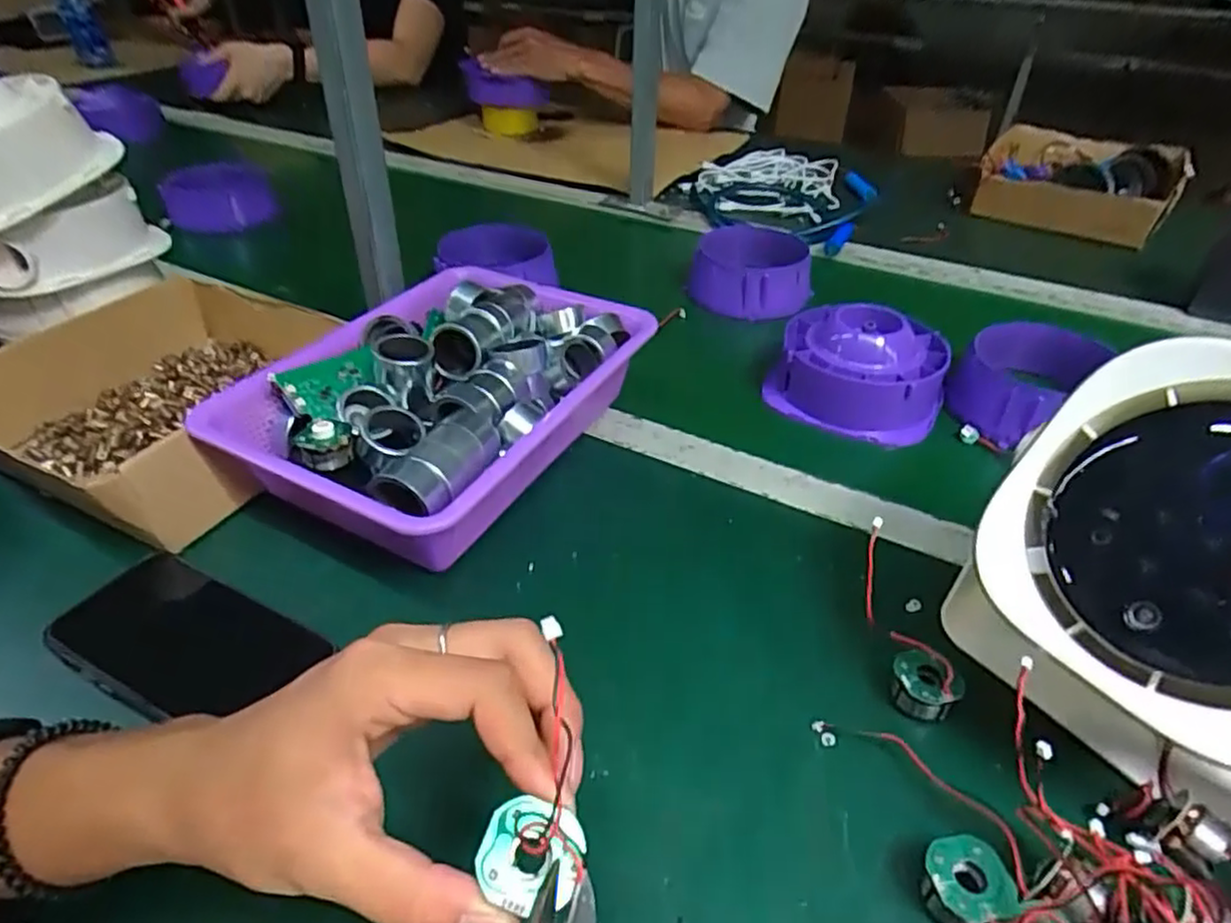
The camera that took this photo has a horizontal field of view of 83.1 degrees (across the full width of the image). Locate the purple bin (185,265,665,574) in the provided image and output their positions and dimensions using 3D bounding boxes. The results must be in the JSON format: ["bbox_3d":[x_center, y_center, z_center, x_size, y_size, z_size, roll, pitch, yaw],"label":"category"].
[{"bbox_3d":[-0.114,-0.039,0.480,0.198,0.089,0.259,16,42,18],"label":"purple bin"}]

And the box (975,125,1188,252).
[{"bbox_3d":[0.573,-0.346,0.872,0.210,0.076,0.198,23,44,25],"label":"box"}]

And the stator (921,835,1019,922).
[{"bbox_3d":[0.142,0.171,0.281,0.032,0.023,0.030,1,39,0],"label":"stator"}]

